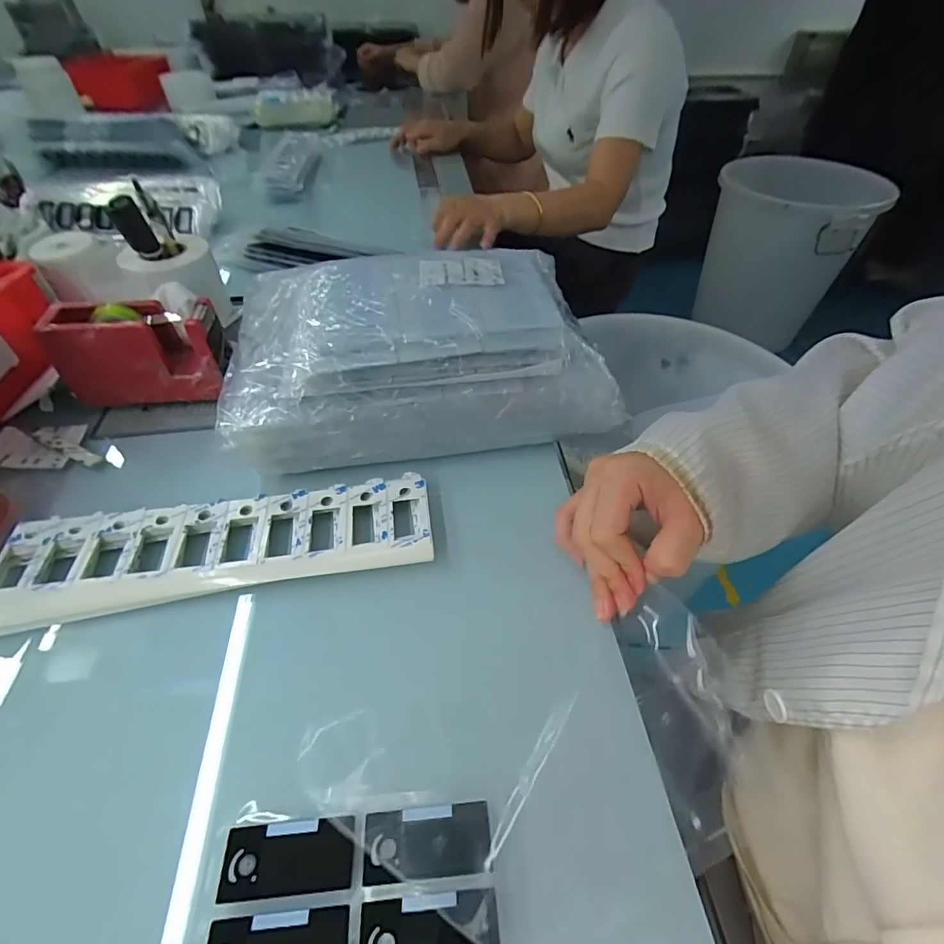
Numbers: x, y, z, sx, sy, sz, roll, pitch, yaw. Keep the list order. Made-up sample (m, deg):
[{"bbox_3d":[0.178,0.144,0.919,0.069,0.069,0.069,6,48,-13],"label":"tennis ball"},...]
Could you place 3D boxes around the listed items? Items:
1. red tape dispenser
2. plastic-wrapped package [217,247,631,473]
[{"bbox_3d":[-0.291,-0.107,0.432,0.128,0.076,0.049,-2,47,-2],"label":"red tape dispenser"},{"bbox_3d":[-0.047,-0.110,0.419,0.297,0.096,0.189,-5,49,-6],"label":"plastic-wrapped package"}]

